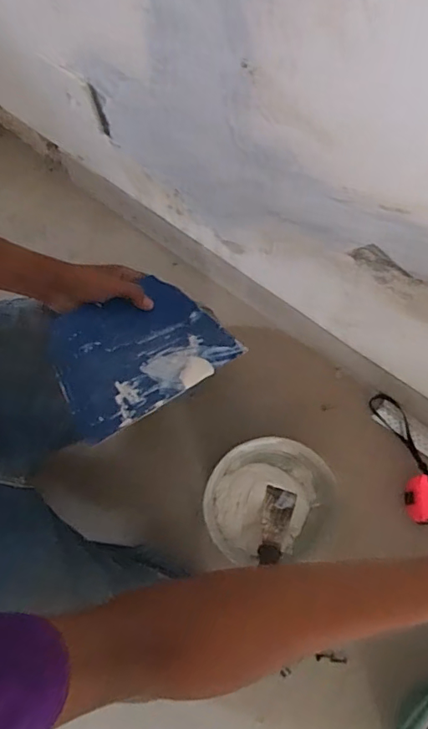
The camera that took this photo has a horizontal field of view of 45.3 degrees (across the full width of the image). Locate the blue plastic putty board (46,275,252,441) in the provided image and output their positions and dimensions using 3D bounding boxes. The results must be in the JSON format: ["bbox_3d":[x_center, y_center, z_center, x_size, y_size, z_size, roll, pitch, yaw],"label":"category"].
[{"bbox_3d":[-0.085,-0.020,0.596,0.203,0.012,0.147,-27,71,-23],"label":"blue plastic putty board"}]

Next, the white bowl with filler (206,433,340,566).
[{"bbox_3d":[0.081,0.204,0.767,0.185,0.079,0.172,0,75,1],"label":"white bowl with filler"}]

